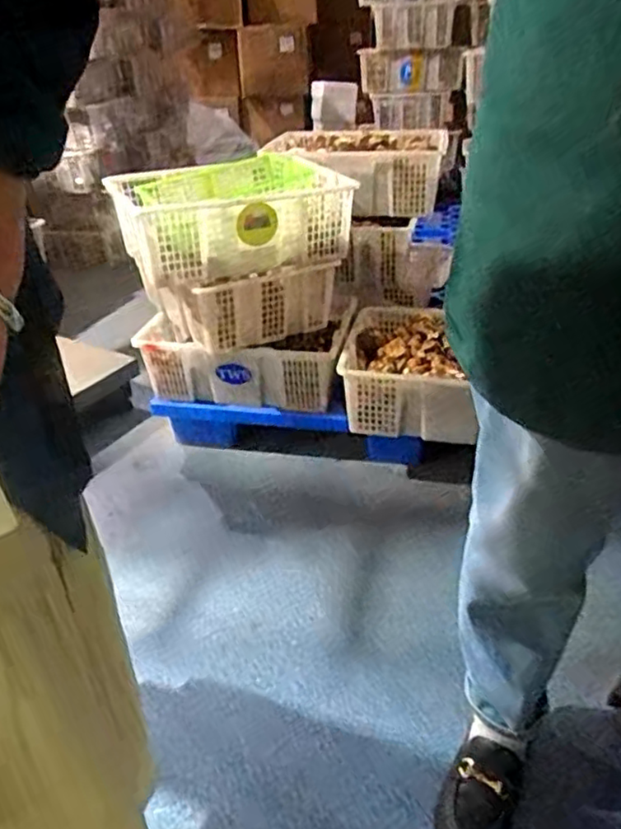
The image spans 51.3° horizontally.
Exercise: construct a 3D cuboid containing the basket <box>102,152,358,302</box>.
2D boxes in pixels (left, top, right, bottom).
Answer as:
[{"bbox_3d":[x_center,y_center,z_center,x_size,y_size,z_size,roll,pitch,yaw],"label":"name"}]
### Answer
[{"bbox_3d":[-0.178,-0.424,1.445,0.466,0.195,0.345,-17,35,-22],"label":"basket"}]

